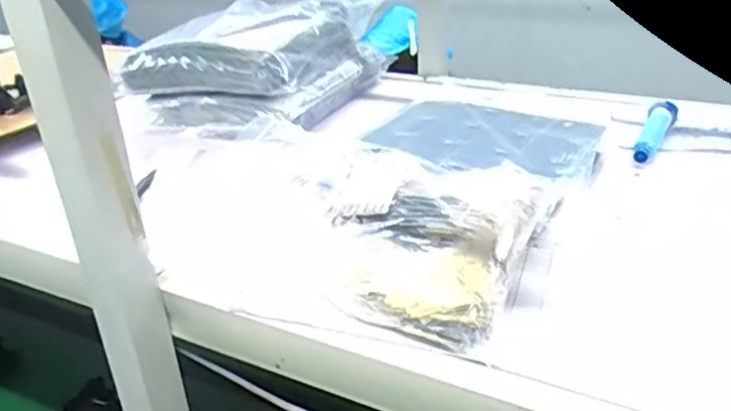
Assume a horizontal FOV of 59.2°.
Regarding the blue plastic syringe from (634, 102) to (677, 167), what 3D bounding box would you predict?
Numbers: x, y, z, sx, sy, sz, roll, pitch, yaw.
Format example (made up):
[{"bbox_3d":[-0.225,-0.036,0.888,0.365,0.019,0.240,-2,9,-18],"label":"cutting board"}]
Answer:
[{"bbox_3d":[0.344,-0.087,0.760,0.030,0.031,0.131,12,32,26],"label":"blue plastic syringe"}]

